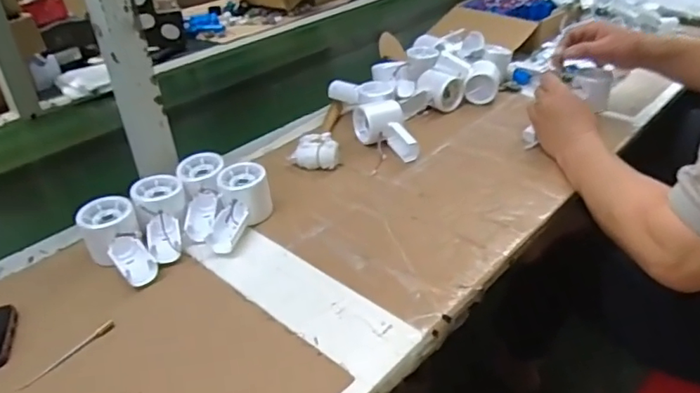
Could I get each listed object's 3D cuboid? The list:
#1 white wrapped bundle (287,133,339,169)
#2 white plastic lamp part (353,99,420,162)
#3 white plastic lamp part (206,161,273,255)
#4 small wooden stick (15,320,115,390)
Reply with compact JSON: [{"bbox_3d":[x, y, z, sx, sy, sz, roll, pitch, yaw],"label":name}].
[{"bbox_3d":[-0.050,-0.064,0.784,0.068,0.029,0.062,-5,33,-2],"label":"white wrapped bundle"},{"bbox_3d":[0.050,-0.098,0.801,0.062,0.057,0.109,-13,34,-14],"label":"white plastic lamp part"},{"bbox_3d":[-0.129,0.013,0.648,0.056,0.059,0.104,1,33,7],"label":"white plastic lamp part"},{"bbox_3d":[-0.260,0.147,0.514,0.009,0.004,0.095,17,38,29],"label":"small wooden stick"}]

